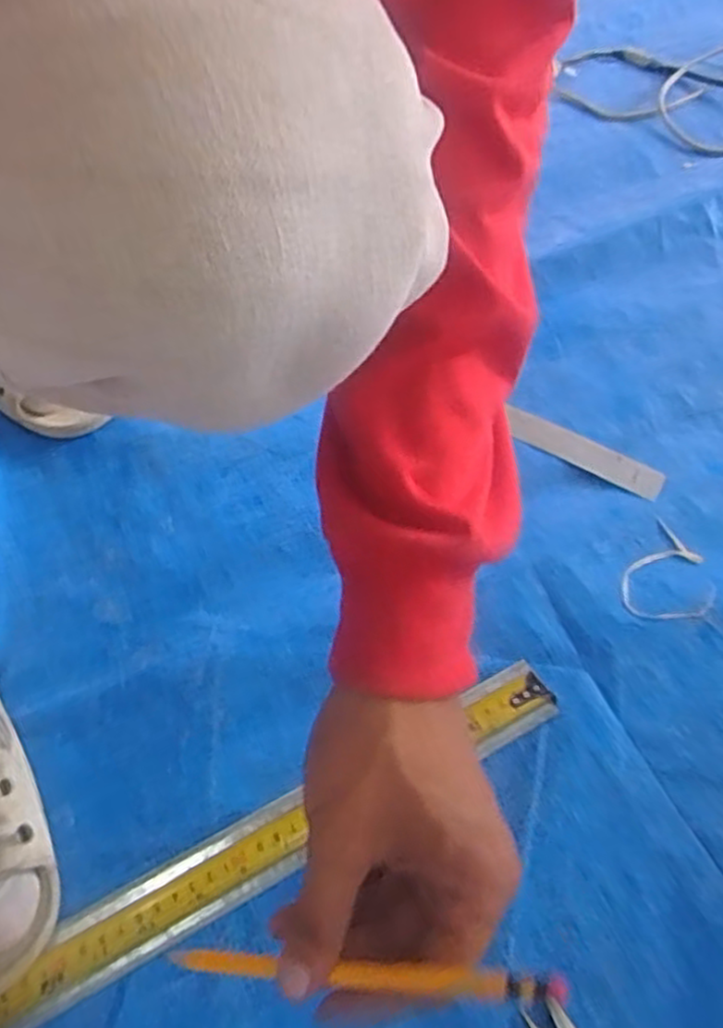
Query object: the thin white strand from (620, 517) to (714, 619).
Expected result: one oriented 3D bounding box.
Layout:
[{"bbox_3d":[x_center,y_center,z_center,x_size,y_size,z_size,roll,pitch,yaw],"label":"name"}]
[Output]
[{"bbox_3d":[0.204,0.043,0.480,0.055,0.004,0.071,38,67,21],"label":"thin white strand"}]

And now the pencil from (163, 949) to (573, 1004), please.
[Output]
[{"bbox_3d":[-0.008,0.167,0.267,0.174,0.015,0.008,-20,52,35],"label":"pencil"}]

